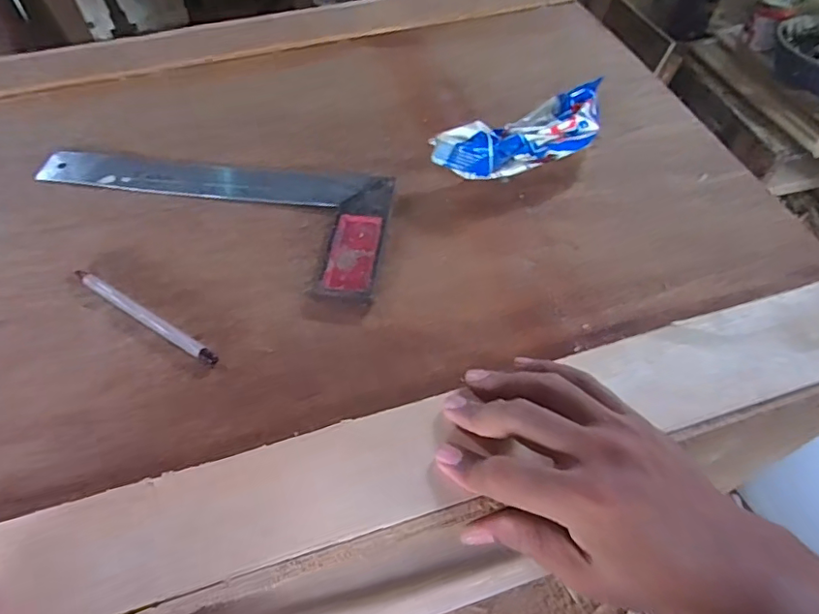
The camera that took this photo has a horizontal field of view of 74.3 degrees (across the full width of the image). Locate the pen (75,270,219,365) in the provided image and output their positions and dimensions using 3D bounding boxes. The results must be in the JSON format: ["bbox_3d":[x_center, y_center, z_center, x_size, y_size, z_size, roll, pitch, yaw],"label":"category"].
[{"bbox_3d":[-0.182,0.006,0.369,0.130,0.009,0.008,28,59,18],"label":"pen"}]

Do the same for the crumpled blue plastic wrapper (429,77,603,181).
[{"bbox_3d":[0.096,-0.145,0.456,0.164,0.039,0.055,-23,58,-15],"label":"crumpled blue plastic wrapper"}]

